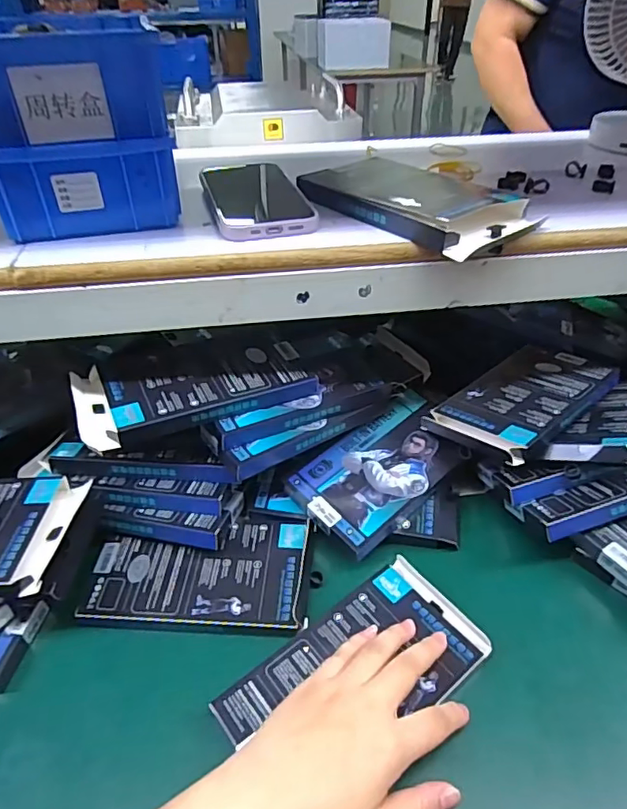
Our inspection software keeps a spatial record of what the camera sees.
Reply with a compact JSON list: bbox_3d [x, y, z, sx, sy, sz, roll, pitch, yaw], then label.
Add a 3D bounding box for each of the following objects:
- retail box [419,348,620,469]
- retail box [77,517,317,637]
[{"bbox_3d":[0.196,-0.007,0.503,0.179,0.017,0.098,-30,36,-31],"label":"retail box"},{"bbox_3d":[-0.089,0.130,0.427,0.170,0.009,0.092,2,39,3],"label":"retail box"}]

